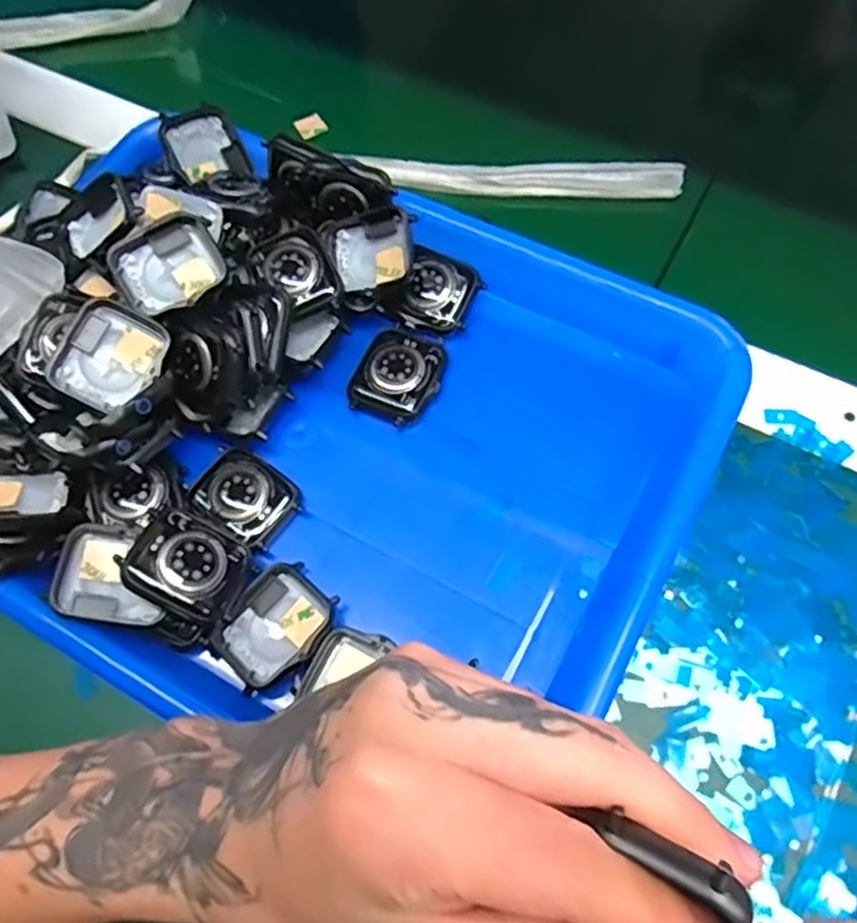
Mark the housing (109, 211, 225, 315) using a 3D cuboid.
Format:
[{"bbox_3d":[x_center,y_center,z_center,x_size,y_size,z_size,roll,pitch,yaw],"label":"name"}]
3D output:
[{"bbox_3d":[-0.110,-0.084,0.306,0.043,0.010,0.039,-32,91,-12],"label":"housing"}]

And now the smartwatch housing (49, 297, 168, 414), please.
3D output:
[{"bbox_3d":[-0.129,-0.043,0.292,0.036,0.007,0.043,26,77,-16],"label":"smartwatch housing"}]

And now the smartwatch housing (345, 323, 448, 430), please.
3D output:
[{"bbox_3d":[-0.014,-0.040,0.329,0.038,0.013,0.045,23,68,12],"label":"smartwatch housing"}]

